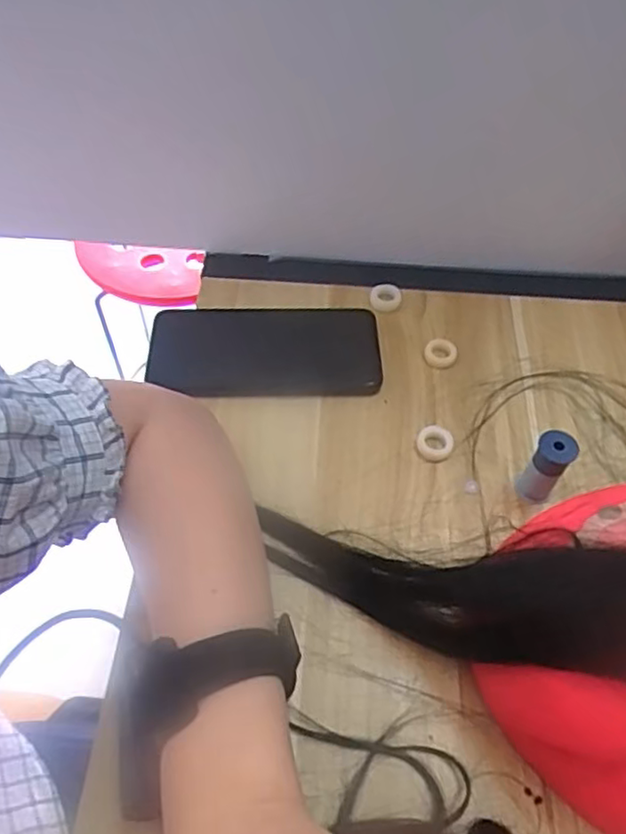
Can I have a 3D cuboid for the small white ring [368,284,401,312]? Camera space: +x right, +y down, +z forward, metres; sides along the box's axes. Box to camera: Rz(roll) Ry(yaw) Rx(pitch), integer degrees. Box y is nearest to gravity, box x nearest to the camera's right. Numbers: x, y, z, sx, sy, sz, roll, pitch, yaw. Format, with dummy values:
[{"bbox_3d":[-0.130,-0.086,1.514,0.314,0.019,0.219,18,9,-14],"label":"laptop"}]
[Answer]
[{"bbox_3d":[0.055,-0.090,0.486,0.024,0.005,0.024,1,55,-1],"label":"small white ring"}]

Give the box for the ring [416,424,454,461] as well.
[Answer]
[{"bbox_3d":[0.079,0.016,0.413,0.025,0.006,0.023,1,55,-1],"label":"ring"}]

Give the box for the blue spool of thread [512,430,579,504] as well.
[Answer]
[{"bbox_3d":[0.138,0.032,0.383,0.021,0.055,0.021,1,55,-1],"label":"blue spool of thread"}]

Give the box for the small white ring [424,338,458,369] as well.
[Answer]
[{"bbox_3d":[0.090,-0.045,0.454,0.022,0.008,0.023,1,55,-1],"label":"small white ring"}]

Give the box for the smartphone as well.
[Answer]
[{"bbox_3d":[-0.034,-0.047,0.458,0.161,0.014,0.073,-1,61,-1],"label":"smartphone"}]

